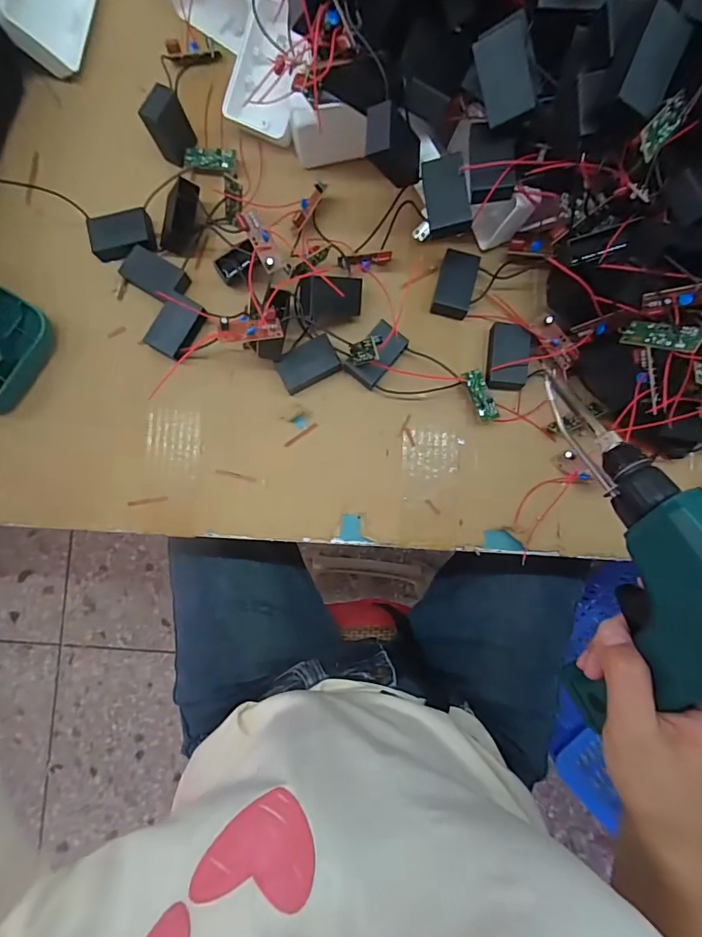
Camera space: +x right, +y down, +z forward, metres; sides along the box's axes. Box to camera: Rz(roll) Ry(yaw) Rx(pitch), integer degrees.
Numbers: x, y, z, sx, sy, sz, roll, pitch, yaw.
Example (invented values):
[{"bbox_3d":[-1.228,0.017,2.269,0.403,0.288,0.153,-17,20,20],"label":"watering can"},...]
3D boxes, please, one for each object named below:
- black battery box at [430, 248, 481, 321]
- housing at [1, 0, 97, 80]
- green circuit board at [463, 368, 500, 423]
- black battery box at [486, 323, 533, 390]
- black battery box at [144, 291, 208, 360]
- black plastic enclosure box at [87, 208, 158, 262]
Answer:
[{"bbox_3d":[0.086,-0.150,0.372,0.030,0.017,0.050,15,85,2],"label":"black battery box"},{"bbox_3d":[-0.249,-0.386,0.378,0.029,0.056,0.097,8,87,29],"label":"housing"},{"bbox_3d":[0.102,-0.058,0.360,0.015,0.004,0.043,-19,75,-2],"label":"green circuit board"},{"bbox_3d":[0.126,-0.089,0.365,0.031,0.017,0.051,8,85,1],"label":"black battery box"},{"bbox_3d":[-0.140,-0.114,0.371,0.033,0.019,0.049,31,86,3],"label":"black battery box"},{"bbox_3d":[-0.187,-0.192,0.376,0.048,0.016,0.034,-15,85,-1],"label":"black plastic enclosure box"}]

